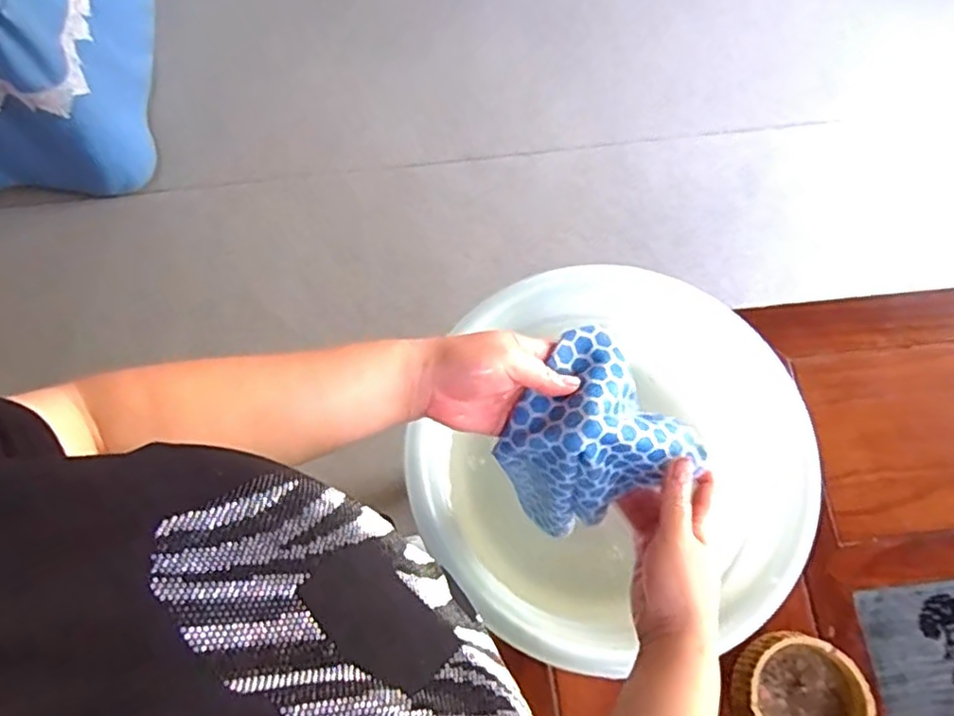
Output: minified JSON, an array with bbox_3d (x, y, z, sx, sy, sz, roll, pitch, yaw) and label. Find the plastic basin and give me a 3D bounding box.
[{"bbox_3d":[0.136,0.112,0.684,0.352,0.197,0.371,0,72,0],"label":"plastic basin"}]

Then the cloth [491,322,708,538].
[{"bbox_3d":[0.086,0.070,0.535,0.124,0.155,0.122,-43,78,-10],"label":"cloth"}]

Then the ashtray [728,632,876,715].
[{"bbox_3d":[0.320,0.340,0.654,0.124,0.058,0.116,0,72,0],"label":"ashtray"}]

